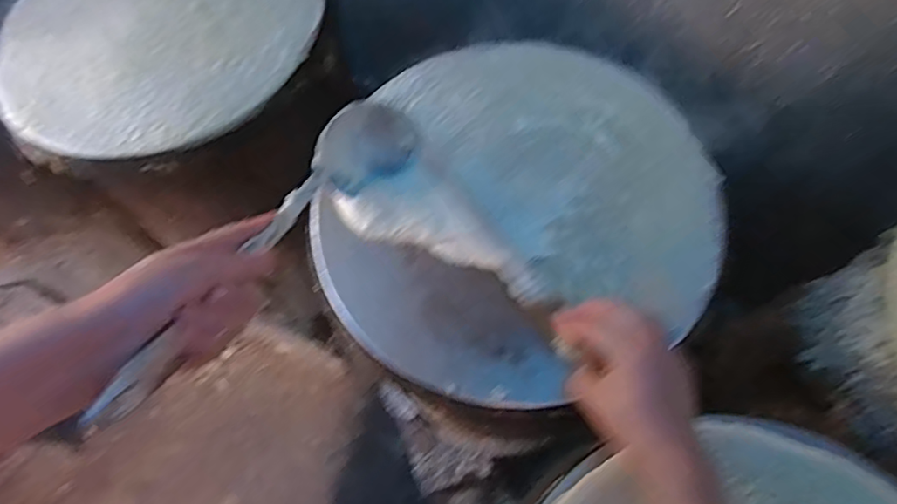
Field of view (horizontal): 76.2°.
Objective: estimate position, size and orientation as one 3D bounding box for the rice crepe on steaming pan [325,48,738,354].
[{"bbox_3d":[0.095,-0.085,0.542,0.336,0.021,0.271,19,66,10],"label":"rice crepe on steaming pan"}]

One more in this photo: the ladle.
[{"bbox_3d":[-0.119,-0.010,0.418,0.066,0.080,0.338,23,45,11],"label":"ladle"}]

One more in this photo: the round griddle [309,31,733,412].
[{"bbox_3d":[0.074,-0.049,0.531,0.340,0.036,0.369,-1,65,1],"label":"round griddle"}]

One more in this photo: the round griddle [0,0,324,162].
[{"bbox_3d":[-0.328,-0.258,0.640,0.351,0.025,0.349,-1,65,1],"label":"round griddle"}]

